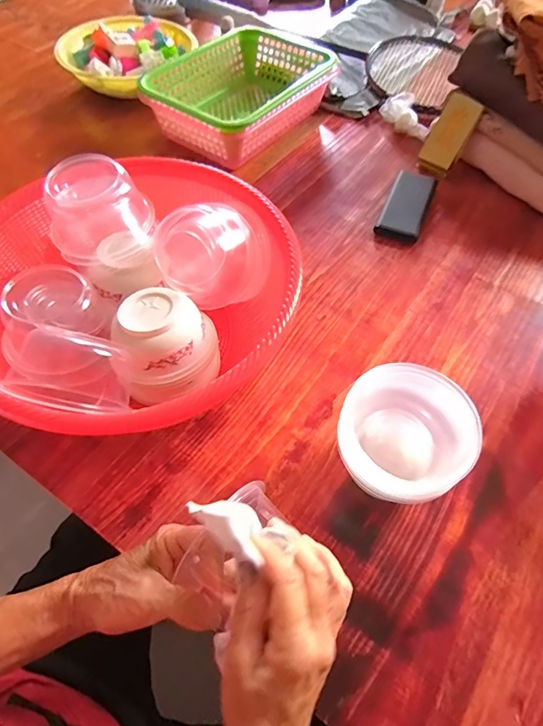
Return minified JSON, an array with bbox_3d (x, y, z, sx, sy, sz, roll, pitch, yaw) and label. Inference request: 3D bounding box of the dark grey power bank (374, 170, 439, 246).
[{"bbox_3d":[0.202,-0.235,0.660,0.061,0.015,0.144,20,59,12],"label":"dark grey power bank"}]

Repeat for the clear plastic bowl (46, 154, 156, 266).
[{"bbox_3d":[-0.186,-0.161,0.486,0.113,0.082,0.092,-24,61,-16],"label":"clear plastic bowl"}]

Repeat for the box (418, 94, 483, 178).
[{"bbox_3d":[0.278,-0.356,0.697,0.060,0.114,0.017,35,25,24],"label":"box"}]

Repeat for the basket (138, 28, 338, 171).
[{"bbox_3d":[-0.045,-0.448,0.744,0.203,0.093,0.279,35,63,20],"label":"basket"}]

